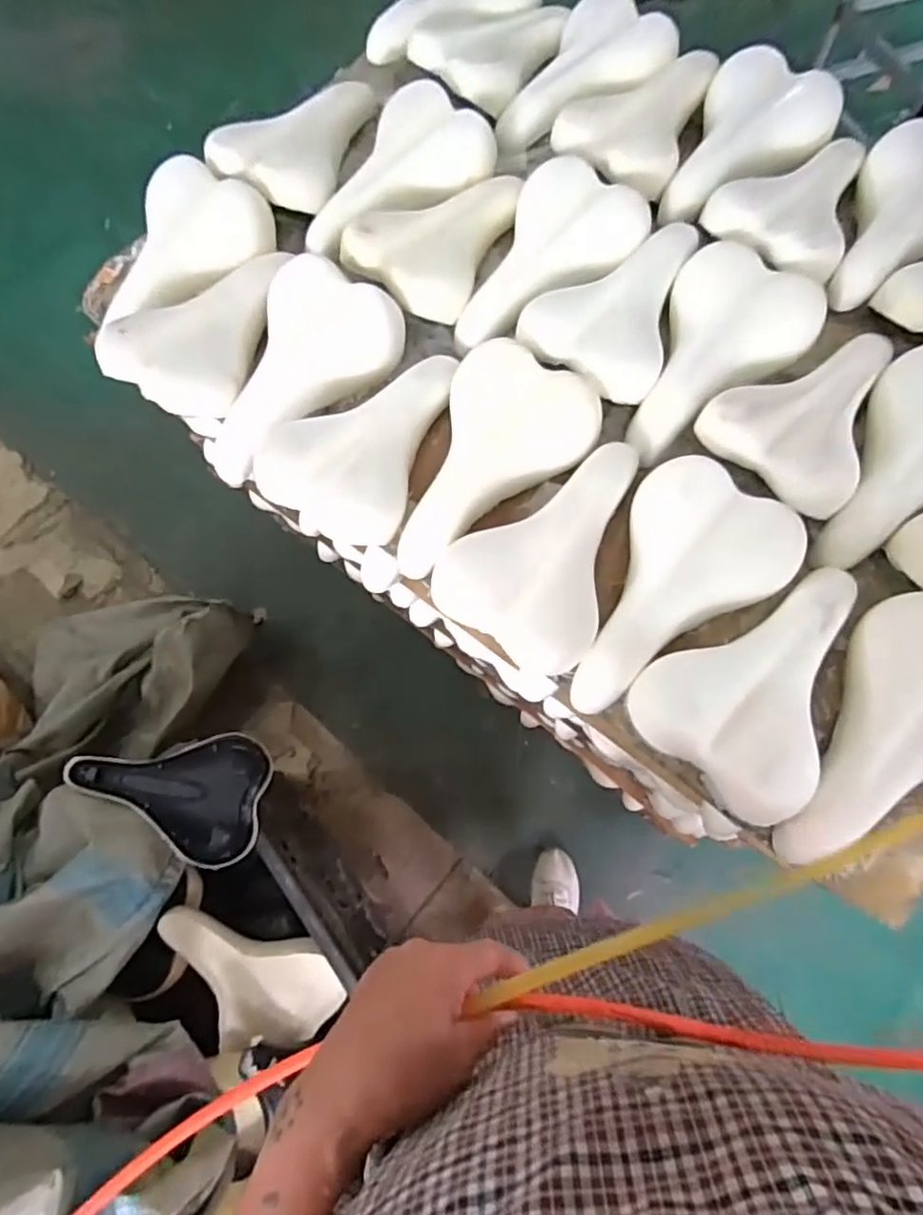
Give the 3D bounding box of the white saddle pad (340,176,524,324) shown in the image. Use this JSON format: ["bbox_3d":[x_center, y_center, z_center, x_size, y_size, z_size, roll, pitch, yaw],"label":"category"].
[{"bbox_3d":[-0.038,-0.440,0.748,0.166,0.053,0.220,22,68,10],"label":"white saddle pad"}]

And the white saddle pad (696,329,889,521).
[{"bbox_3d":[0.354,-0.207,0.639,0.168,0.044,0.221,39,71,16],"label":"white saddle pad"}]

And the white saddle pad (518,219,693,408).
[{"bbox_3d":[0.163,-0.343,0.700,0.161,0.045,0.240,22,68,10],"label":"white saddle pad"}]

